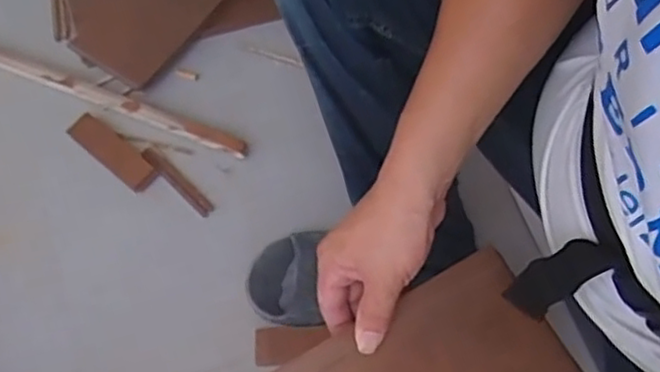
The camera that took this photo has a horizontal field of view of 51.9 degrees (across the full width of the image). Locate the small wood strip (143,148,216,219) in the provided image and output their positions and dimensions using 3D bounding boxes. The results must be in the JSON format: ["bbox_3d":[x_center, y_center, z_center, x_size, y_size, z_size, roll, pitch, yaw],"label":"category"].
[{"bbox_3d":[-0.200,-0.008,0.878,0.124,0.011,0.020,42,71,13],"label":"small wood strip"}]

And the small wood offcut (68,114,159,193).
[{"bbox_3d":[-0.281,-0.044,0.882,0.131,0.012,0.044,38,70,12],"label":"small wood offcut"}]

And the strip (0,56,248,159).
[{"bbox_3d":[-0.519,-0.201,0.923,0.865,0.014,0.024,21,68,6],"label":"strip"}]

